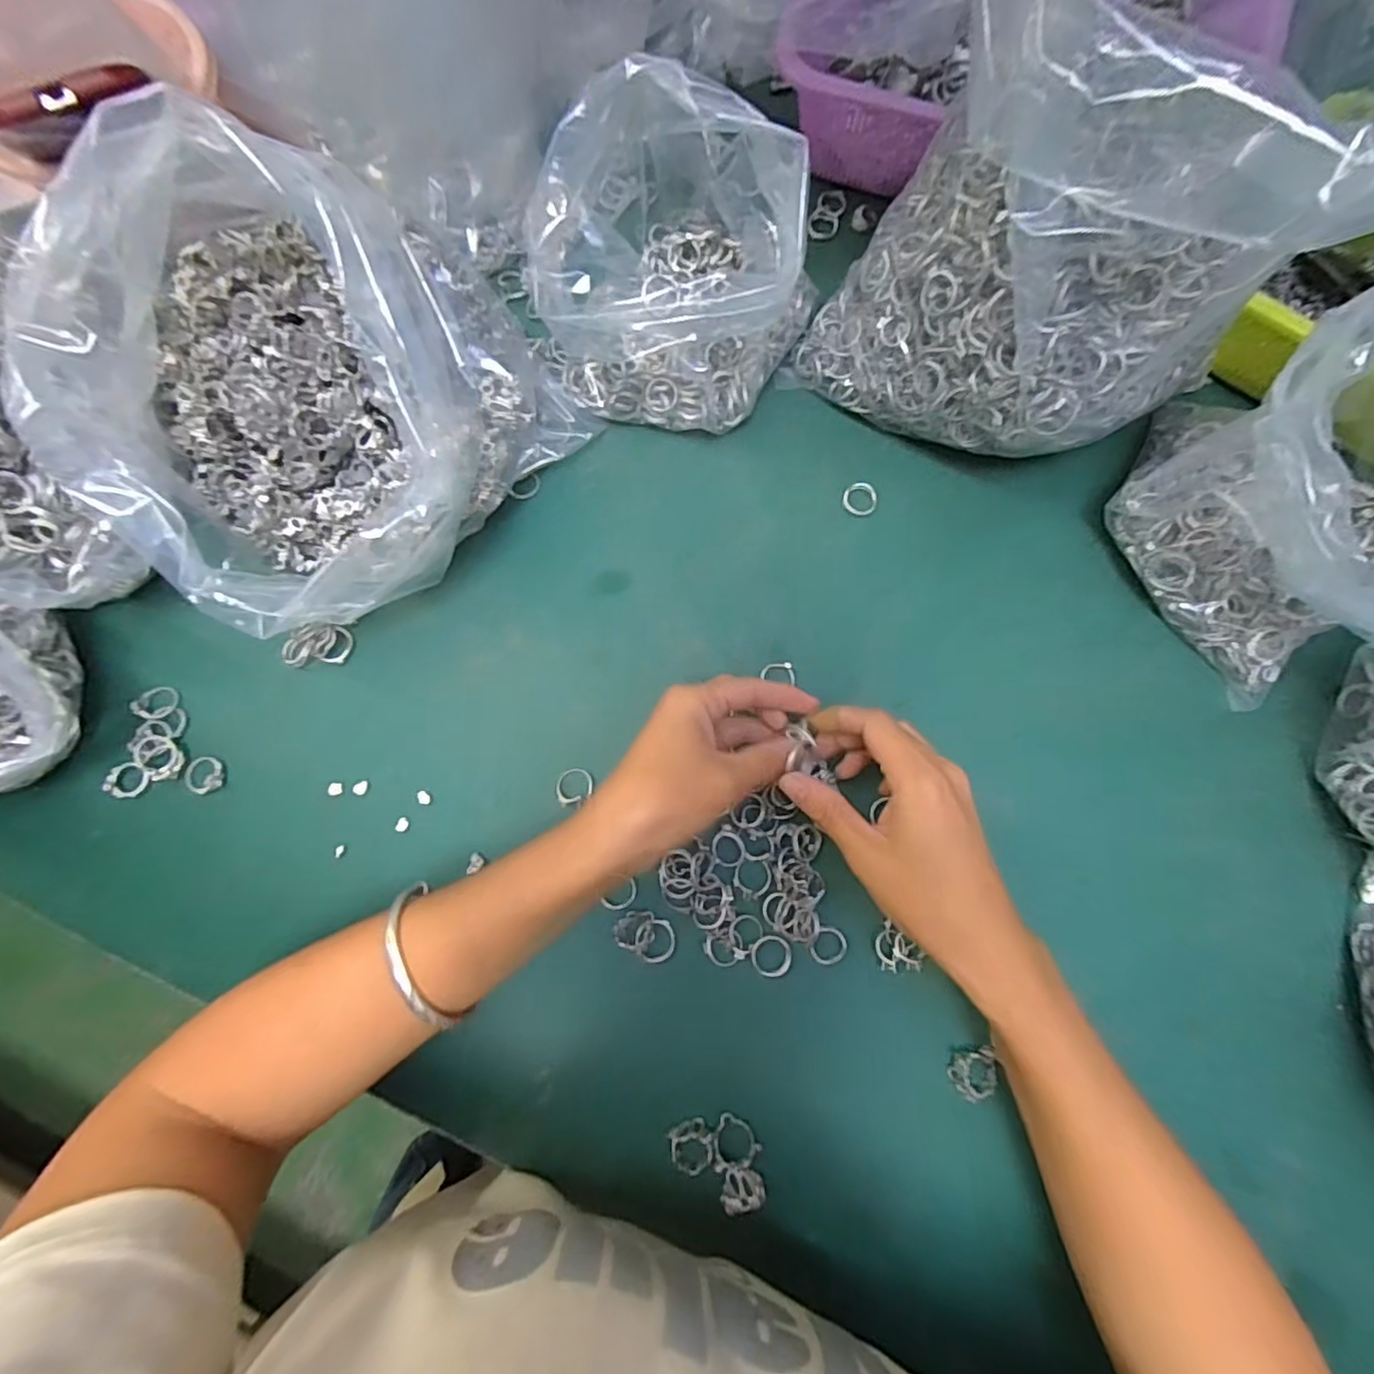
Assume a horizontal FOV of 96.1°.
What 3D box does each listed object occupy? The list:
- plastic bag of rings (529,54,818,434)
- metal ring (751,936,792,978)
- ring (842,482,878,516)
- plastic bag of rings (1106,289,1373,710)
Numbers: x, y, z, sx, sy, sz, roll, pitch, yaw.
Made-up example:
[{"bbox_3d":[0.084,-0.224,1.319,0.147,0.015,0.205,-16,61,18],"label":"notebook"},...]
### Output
[{"bbox_3d":[-0.004,-0.248,0.361,0.151,0.130,0.151,20,79,3],"label":"plastic bag of rings"},{"bbox_3d":[0.046,0.147,0.337,0.021,0.004,0.023,0,78,-1],"label":"metal ring"},{"bbox_3d":[0.114,-0.123,0.404,0.022,0.004,0.022,0,78,-1],"label":"ring"},{"bbox_3d":[0.335,-0.096,0.320,0.153,0.146,0.139,44,81,8],"label":"plastic bag of rings"}]

